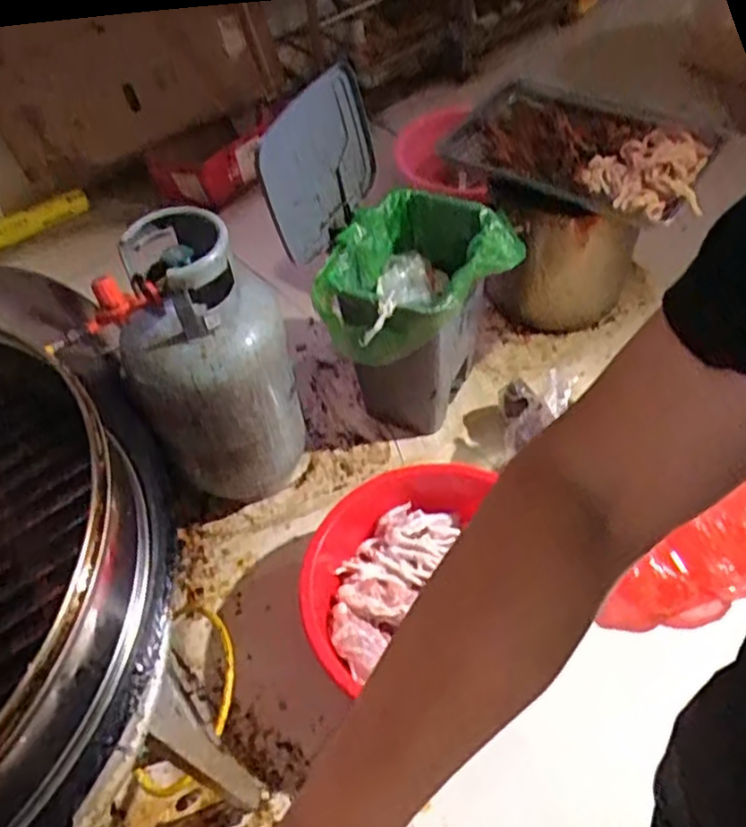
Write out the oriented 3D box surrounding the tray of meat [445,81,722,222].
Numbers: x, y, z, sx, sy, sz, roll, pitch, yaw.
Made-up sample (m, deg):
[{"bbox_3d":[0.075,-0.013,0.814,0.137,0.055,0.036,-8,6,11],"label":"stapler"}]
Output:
[{"bbox_3d":[0.489,-0.636,1.714,0.623,0.098,0.336,32,61,27],"label":"tray of meat"}]

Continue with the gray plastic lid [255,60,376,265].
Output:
[{"bbox_3d":[-0.101,-0.484,1.442,0.036,0.347,0.434,18,55,19],"label":"gray plastic lid"}]

